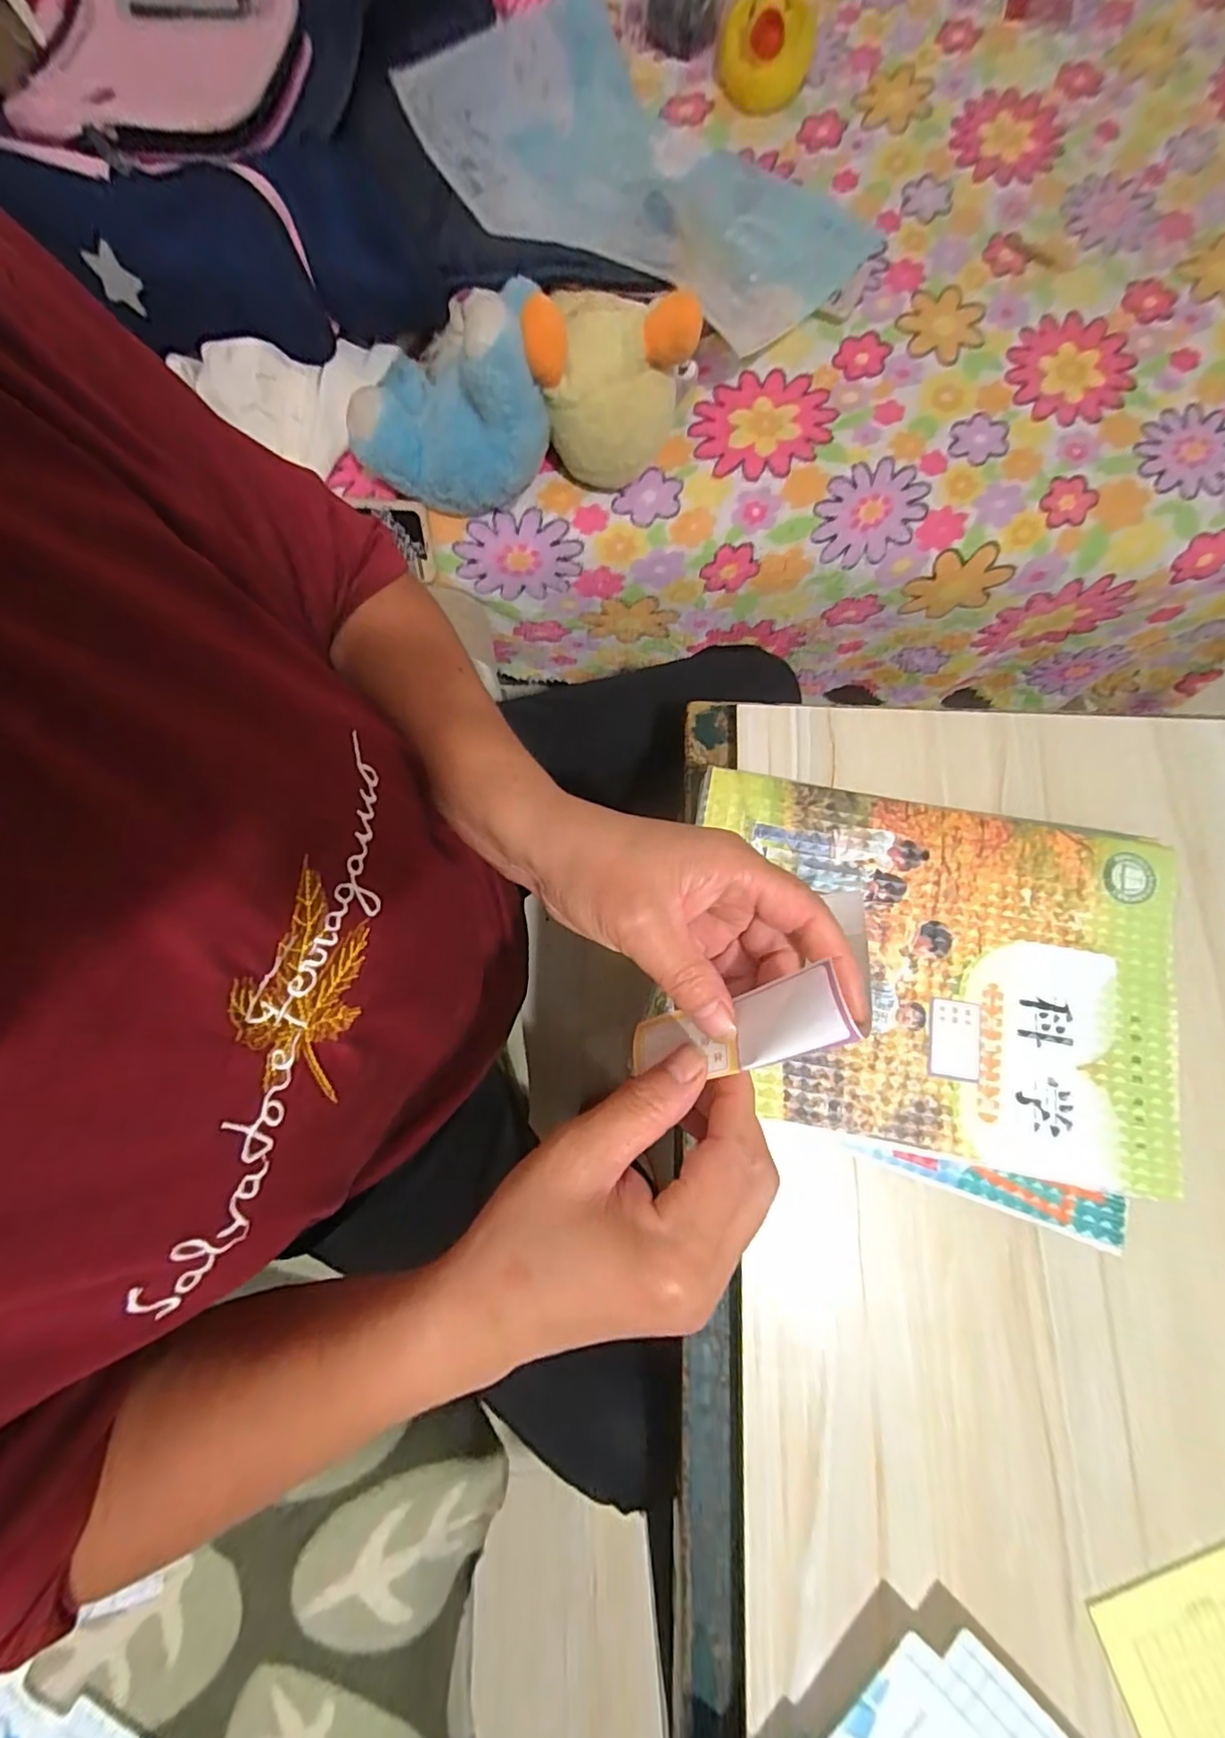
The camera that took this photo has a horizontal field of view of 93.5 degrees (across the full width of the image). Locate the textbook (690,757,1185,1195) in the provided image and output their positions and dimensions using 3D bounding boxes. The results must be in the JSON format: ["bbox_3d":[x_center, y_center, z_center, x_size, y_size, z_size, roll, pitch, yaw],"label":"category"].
[{"bbox_3d":[0.171,0.053,0.308,0.250,0.006,0.182,10,79,3],"label":"textbook"}]

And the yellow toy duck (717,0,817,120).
[{"bbox_3d":[0.170,-0.907,0.636,0.099,0.081,0.097,9,76,3],"label":"yellow toy duck"}]

